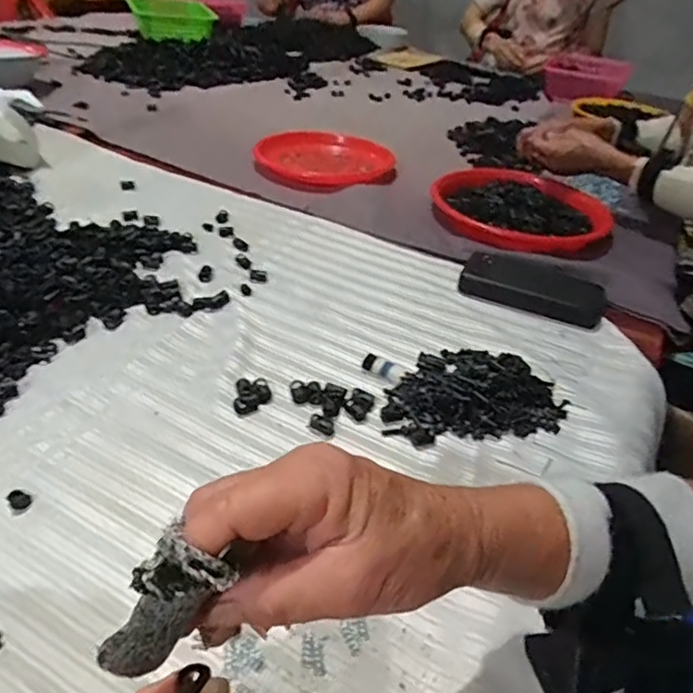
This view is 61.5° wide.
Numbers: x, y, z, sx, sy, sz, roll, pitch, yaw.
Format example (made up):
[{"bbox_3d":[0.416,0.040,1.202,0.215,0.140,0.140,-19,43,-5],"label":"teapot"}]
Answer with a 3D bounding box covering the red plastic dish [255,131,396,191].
[{"bbox_3d":[-0.031,-0.283,0.879,0.211,0.034,0.139,11,38,6],"label":"red plastic dish"}]

